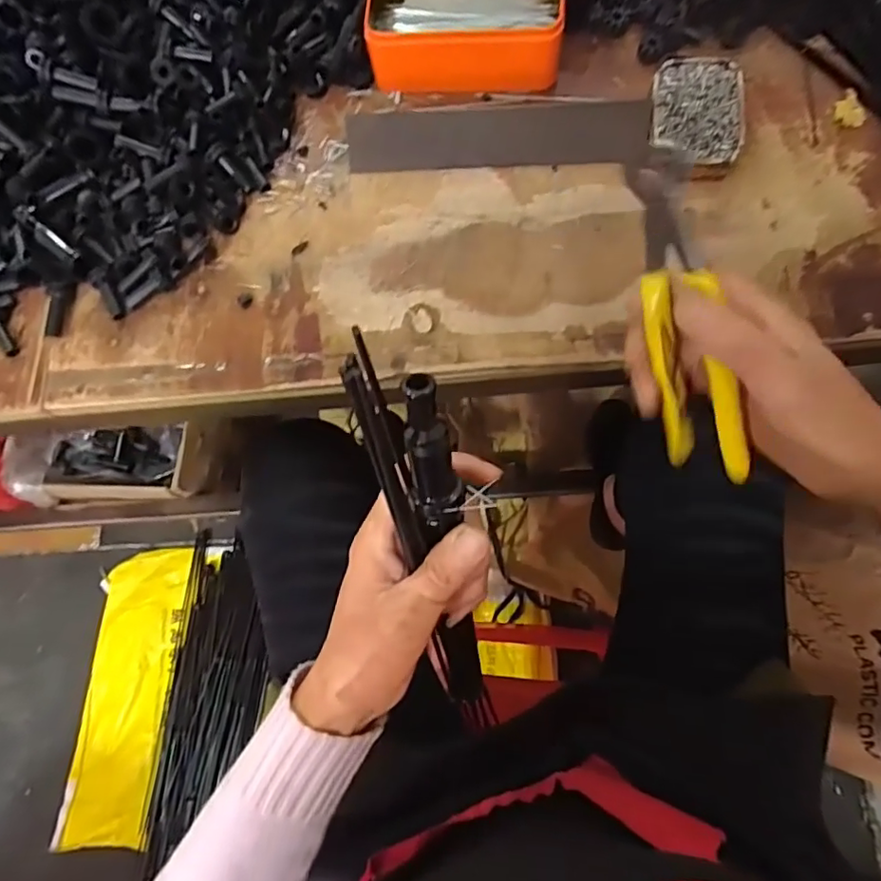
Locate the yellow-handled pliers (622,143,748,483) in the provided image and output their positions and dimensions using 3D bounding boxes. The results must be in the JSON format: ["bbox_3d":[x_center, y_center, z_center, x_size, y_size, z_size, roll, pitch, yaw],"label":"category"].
[{"bbox_3d":[0.120,-0.056,0.280,0.022,0.038,0.163,-20,110,0],"label":"yellow-handled pliers"}]

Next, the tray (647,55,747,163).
[{"bbox_3d":[0.181,-0.231,0.401,0.061,0.023,0.086,5,76,6],"label":"tray"}]

